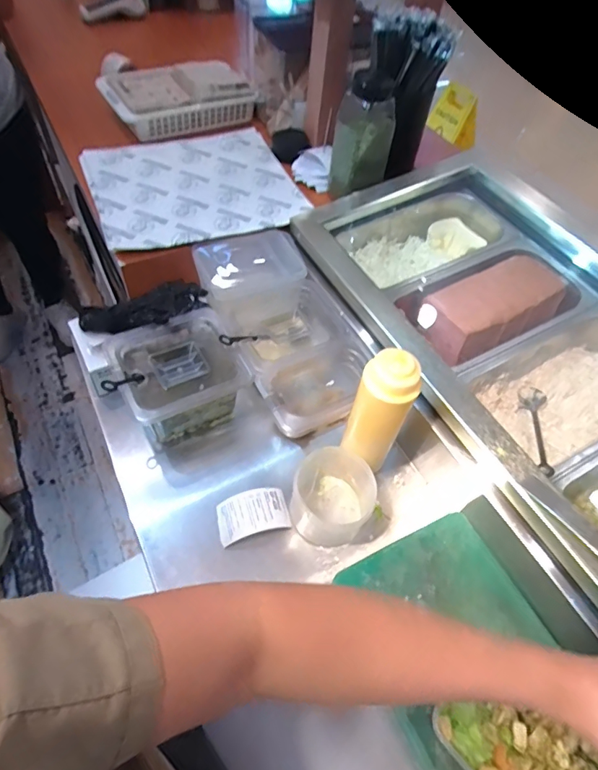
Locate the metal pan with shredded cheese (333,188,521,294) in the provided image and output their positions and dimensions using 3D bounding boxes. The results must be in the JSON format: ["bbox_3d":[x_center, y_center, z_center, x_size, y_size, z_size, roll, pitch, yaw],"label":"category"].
[{"bbox_3d":[0.225,-0.253,0.819,0.275,0.088,0.182,-22,59,-20],"label":"metal pan with shredded cheese"}]

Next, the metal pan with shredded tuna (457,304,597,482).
[{"bbox_3d":[0.391,0.007,0.653,0.270,0.109,0.183,-22,59,-20],"label":"metal pan with shredded tuna"}]

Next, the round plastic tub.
[{"bbox_3d":[0.044,0.149,0.603,0.101,0.086,0.098,3,54,-4],"label":"round plastic tub"}]

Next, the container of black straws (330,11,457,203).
[{"bbox_3d":[0.154,-0.485,0.812,0.123,0.234,0.222,29,56,15],"label":"container of black straws"}]

